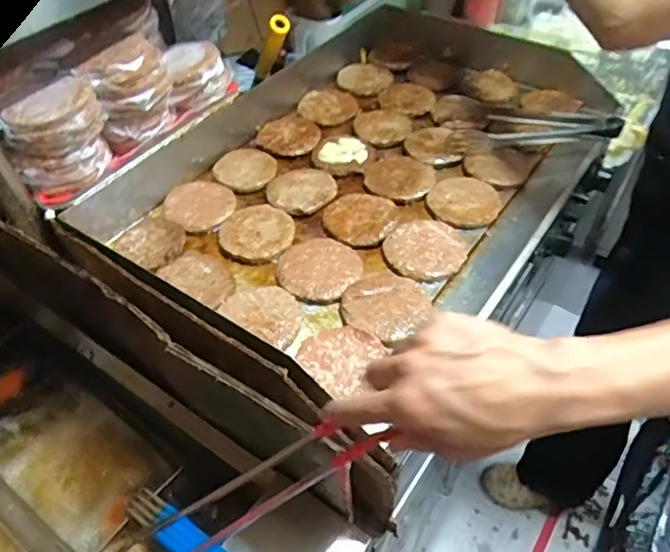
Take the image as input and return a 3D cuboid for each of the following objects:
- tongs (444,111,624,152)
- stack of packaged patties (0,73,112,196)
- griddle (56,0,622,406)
[{"bbox_3d":[0.304,-0.224,0.877,0.268,0.029,0.083,-2,47,-1],"label":"tongs"},{"bbox_3d":[-0.330,-0.172,0.688,0.099,0.105,0.099,-10,47,-8],"label":"stack of packaged patties"},{"bbox_3d":[0.060,-0.176,0.831,0.478,0.114,0.708,28,53,24],"label":"griddle"}]

